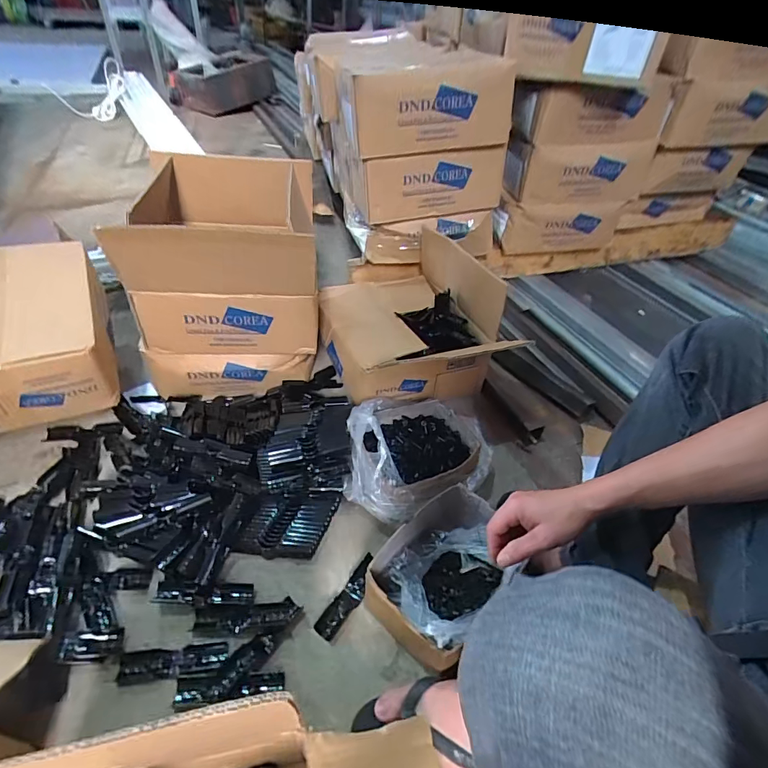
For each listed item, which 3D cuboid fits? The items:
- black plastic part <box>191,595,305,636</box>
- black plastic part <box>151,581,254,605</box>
[{"bbox_3d":[-0.186,0.317,0.587,0.134,0.024,0.035,-2,42,-7],"label":"black plastic part"},{"bbox_3d":[-0.251,0.293,0.602,0.134,0.025,0.030,1,42,-4],"label":"black plastic part"}]

